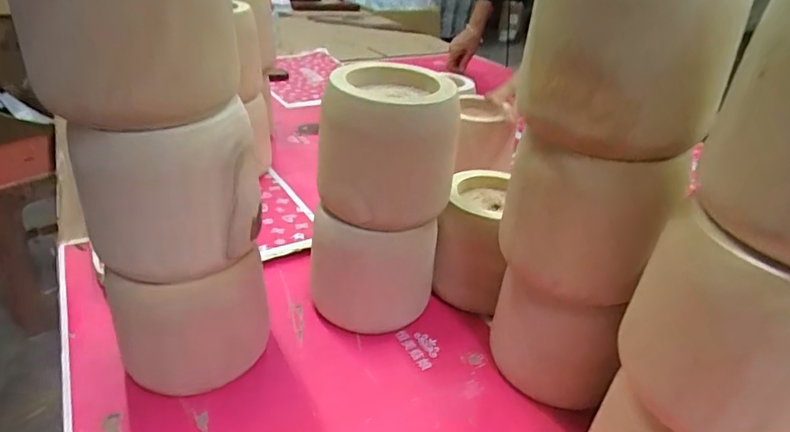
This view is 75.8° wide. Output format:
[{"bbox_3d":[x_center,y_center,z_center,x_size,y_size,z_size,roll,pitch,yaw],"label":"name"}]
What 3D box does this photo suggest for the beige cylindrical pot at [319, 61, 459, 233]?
[{"bbox_3d":[-0.010,-0.066,0.502,0.125,0.128,0.111,0,32,-6],"label":"beige cylindrical pot"}]

